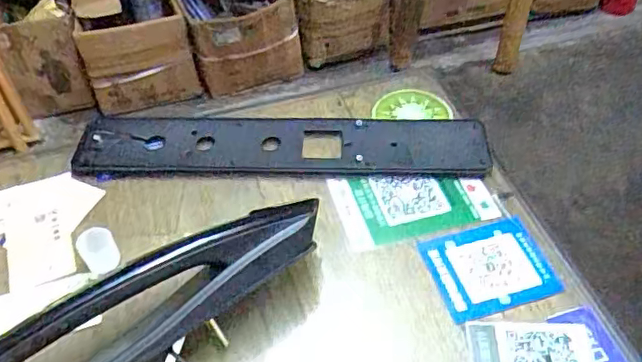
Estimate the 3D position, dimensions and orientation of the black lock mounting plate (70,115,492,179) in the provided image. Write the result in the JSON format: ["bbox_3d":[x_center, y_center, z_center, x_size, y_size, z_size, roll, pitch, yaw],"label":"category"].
[{"bbox_3d":[-0.038,-0.037,0.581,0.403,0.015,0.076,-1,49,1],"label":"black lock mounting plate"}]

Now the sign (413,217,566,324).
[{"bbox_3d":[0.144,0.075,0.496,0.103,0.004,0.082,-14,50,-10],"label":"sign"}]

